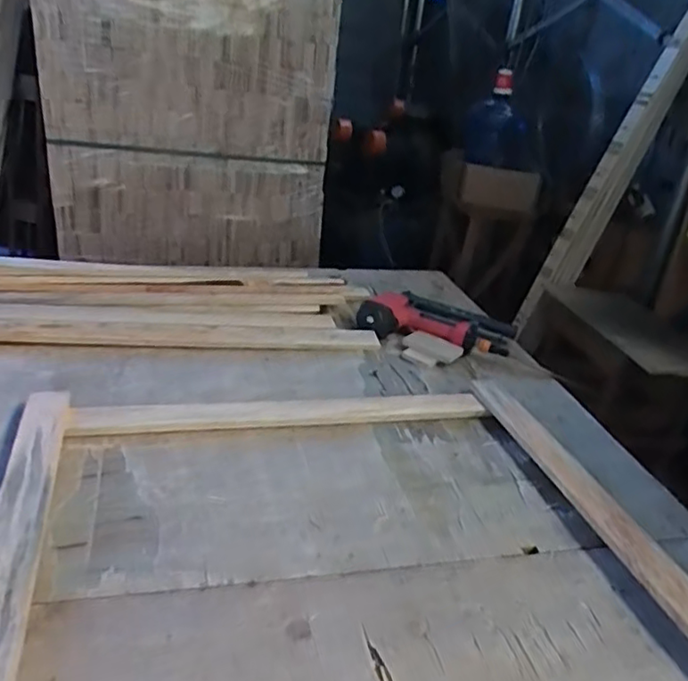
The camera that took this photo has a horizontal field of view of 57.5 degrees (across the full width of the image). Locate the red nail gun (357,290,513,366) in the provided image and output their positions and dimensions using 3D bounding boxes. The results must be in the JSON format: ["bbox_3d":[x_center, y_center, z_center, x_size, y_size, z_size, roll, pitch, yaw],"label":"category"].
[{"bbox_3d":[0.217,-0.037,1.459,0.342,0.087,0.231,13,26,10],"label":"red nail gun"}]

